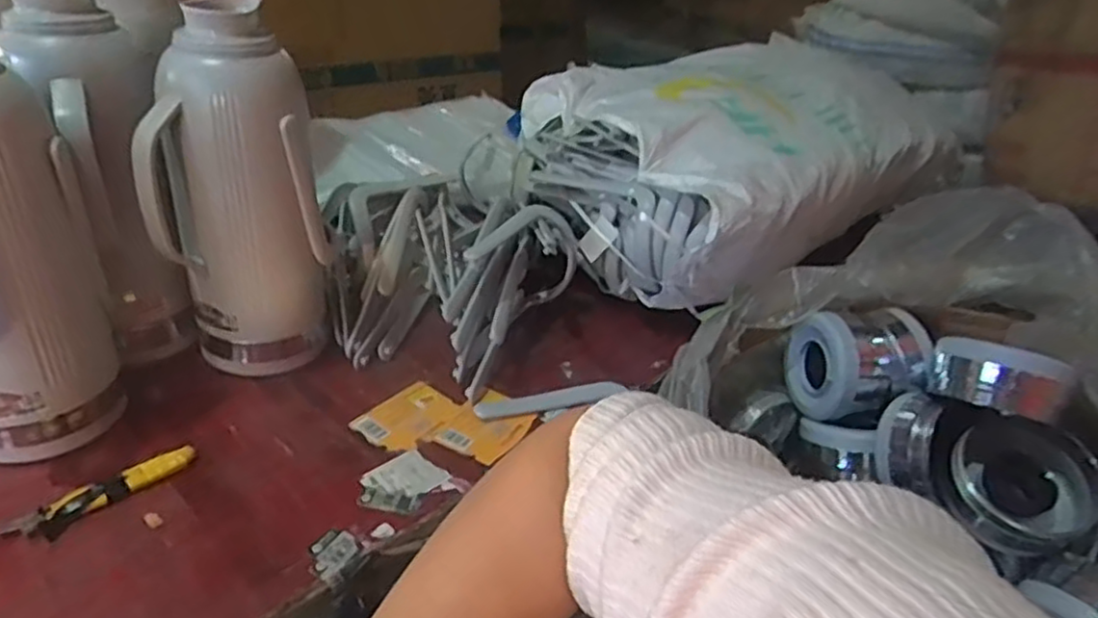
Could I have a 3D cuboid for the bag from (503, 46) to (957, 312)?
[{"bbox_3d":[0.243,-0.215,1.057,0.643,0.219,0.388,-22,41,-39],"label":"bag"}]

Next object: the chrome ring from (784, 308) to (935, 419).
[{"bbox_3d":[0.383,0.065,0.890,0.118,0.129,0.118,5,31,-3],"label":"chrome ring"}]

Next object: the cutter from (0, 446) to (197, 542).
[{"bbox_3d":[-0.375,0.157,0.589,0.162,0.014,0.036,-20,40,-37],"label":"cutter"}]

